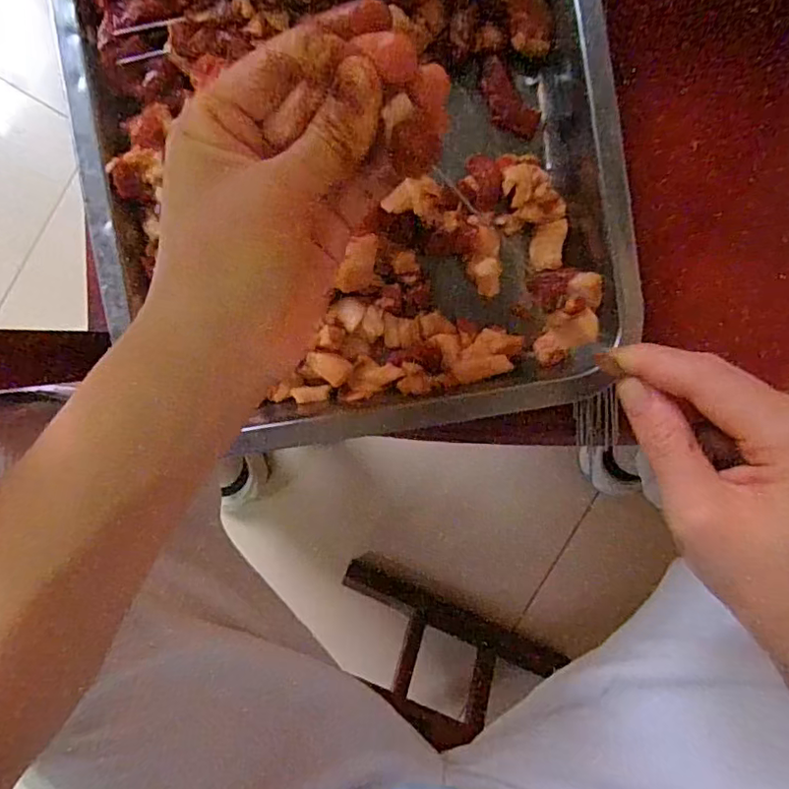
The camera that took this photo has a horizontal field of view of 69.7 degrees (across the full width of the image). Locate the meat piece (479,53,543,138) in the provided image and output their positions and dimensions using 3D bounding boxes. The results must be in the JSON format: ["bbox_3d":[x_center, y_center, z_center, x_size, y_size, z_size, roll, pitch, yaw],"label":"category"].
[{"bbox_3d":[0.060,-0.156,0.303,0.021,0.009,0.042,-44,92,2],"label":"meat piece"}]

